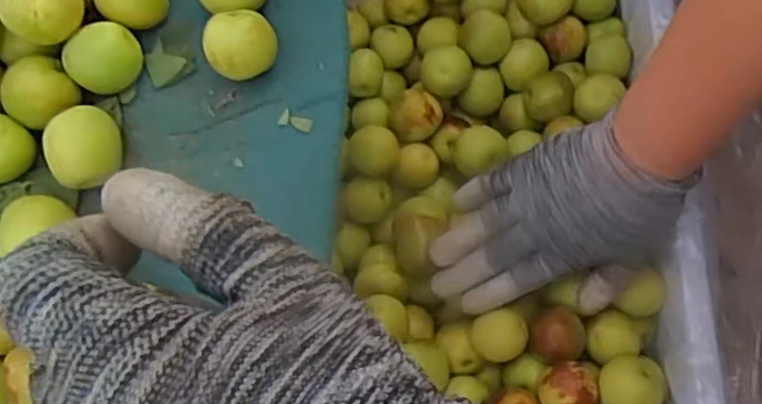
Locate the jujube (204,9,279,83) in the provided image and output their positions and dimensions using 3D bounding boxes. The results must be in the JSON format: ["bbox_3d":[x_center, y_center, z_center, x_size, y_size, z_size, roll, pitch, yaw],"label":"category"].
[{"bbox_3d":[-0.069,-0.076,0.365,0.034,0.028,0.030,-16,73,1],"label":"jujube"}]

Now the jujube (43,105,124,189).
[{"bbox_3d":[-0.143,-0.026,0.356,0.031,0.027,0.034,-18,73,1],"label":"jujube"}]

